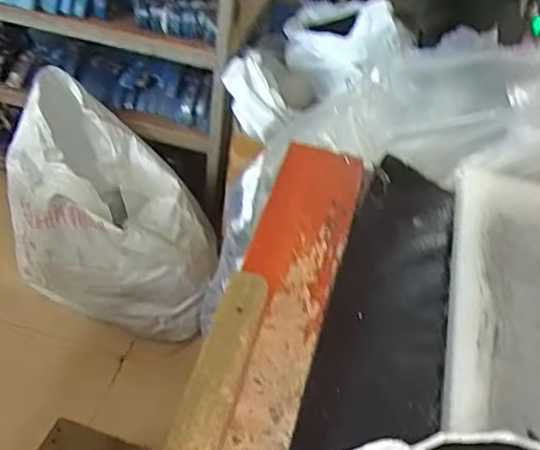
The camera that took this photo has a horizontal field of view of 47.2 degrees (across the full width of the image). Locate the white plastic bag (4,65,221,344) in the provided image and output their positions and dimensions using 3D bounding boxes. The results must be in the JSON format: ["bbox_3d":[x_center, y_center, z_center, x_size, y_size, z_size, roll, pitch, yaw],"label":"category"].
[{"bbox_3d":[-0.434,-0.028,1.734,0.525,0.549,0.405,9,42,-4],"label":"white plastic bag"}]

